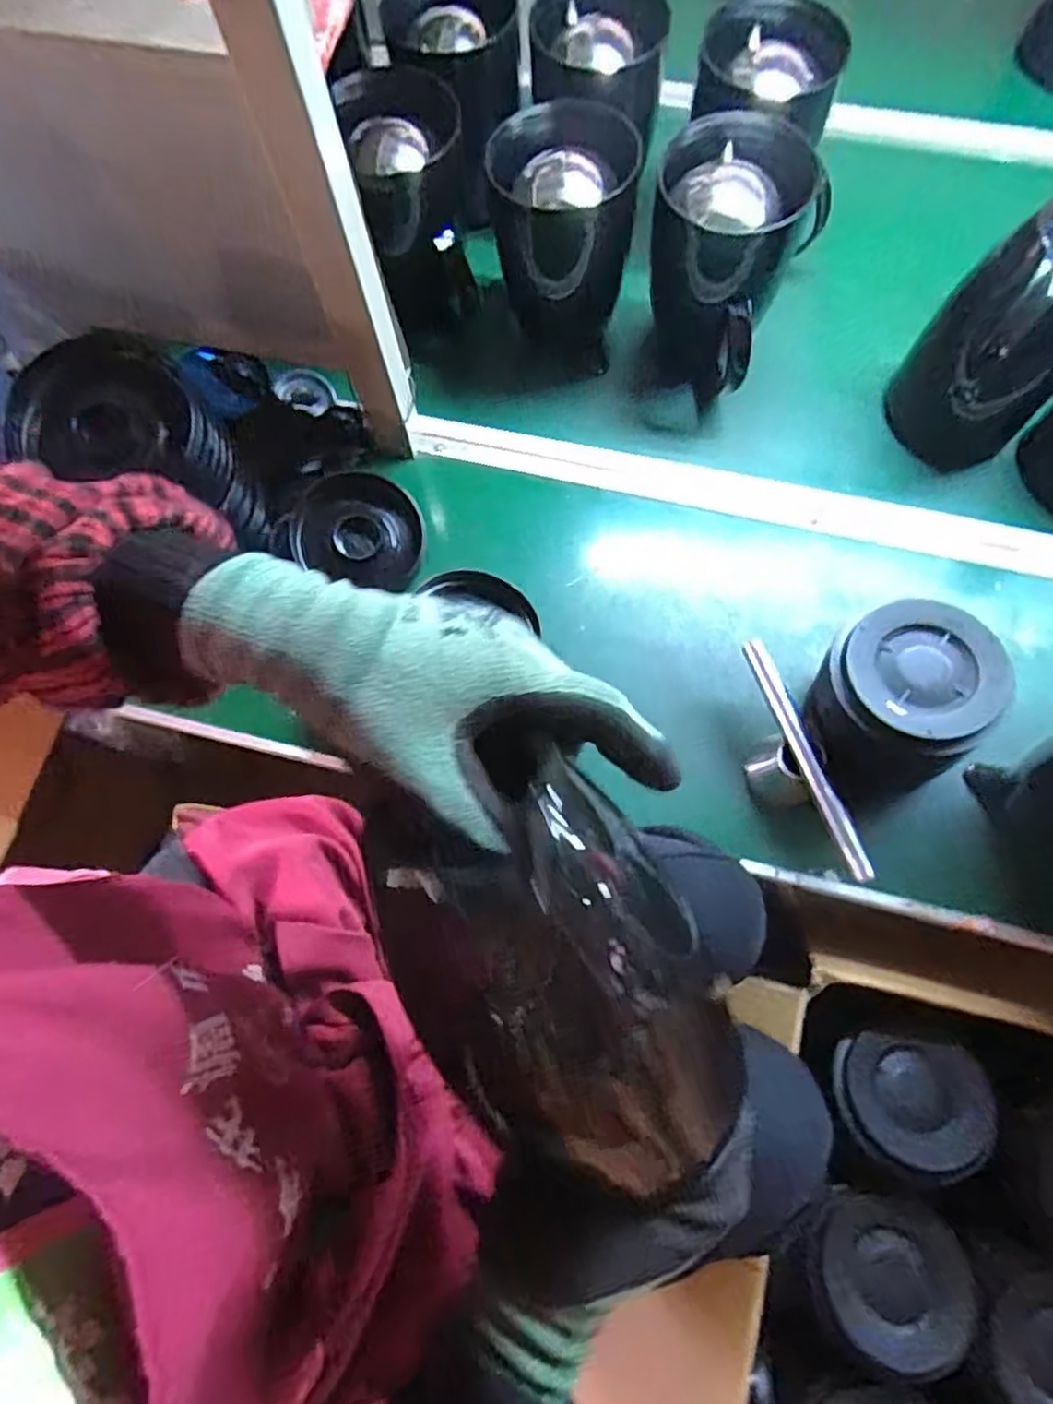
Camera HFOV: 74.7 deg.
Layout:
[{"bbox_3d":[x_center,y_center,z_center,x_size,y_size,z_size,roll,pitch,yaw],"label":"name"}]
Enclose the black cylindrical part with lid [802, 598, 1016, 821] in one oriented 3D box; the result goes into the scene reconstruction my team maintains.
[{"bbox_3d":[0.282,-0.002,0.544,0.113,0.124,0.119,39,77,13],"label":"black cylindrical part with lid"}]

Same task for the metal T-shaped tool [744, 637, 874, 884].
[{"bbox_3d":[0.210,0.052,0.564,0.036,0.075,0.193,-19,72,-5],"label":"metal T-shaped tool"}]

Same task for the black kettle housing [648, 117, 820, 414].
[{"bbox_3d":[0.170,-0.387,0.627,0.113,0.178,0.147,5,72,3],"label":"black kettle housing"}]

